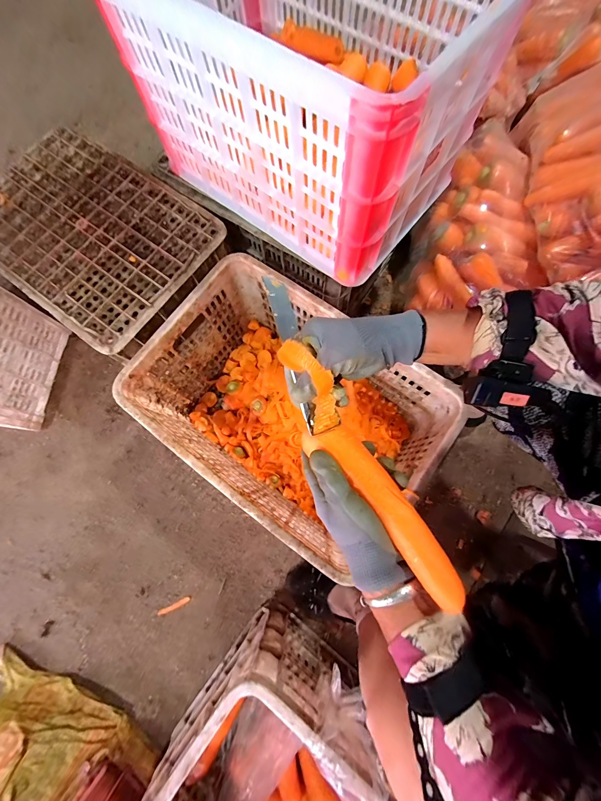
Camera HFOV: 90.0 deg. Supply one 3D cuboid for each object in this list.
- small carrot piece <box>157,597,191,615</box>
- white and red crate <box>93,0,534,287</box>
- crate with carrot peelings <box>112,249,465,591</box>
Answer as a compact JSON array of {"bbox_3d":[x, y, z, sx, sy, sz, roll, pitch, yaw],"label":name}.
[{"bbox_3d":[-0.285,0.464,0.677,0.074,0.009,0.013,-25,78,-5],"label":"small carrot piece"},{"bbox_3d":[0.009,-0.503,0.481,0.491,0.289,0.337,37,79,10],"label":"white and red crate"},{"bbox_3d":[-0.028,0.021,0.621,0.504,0.266,0.348,36,79,10],"label":"crate with carrot peelings"}]

